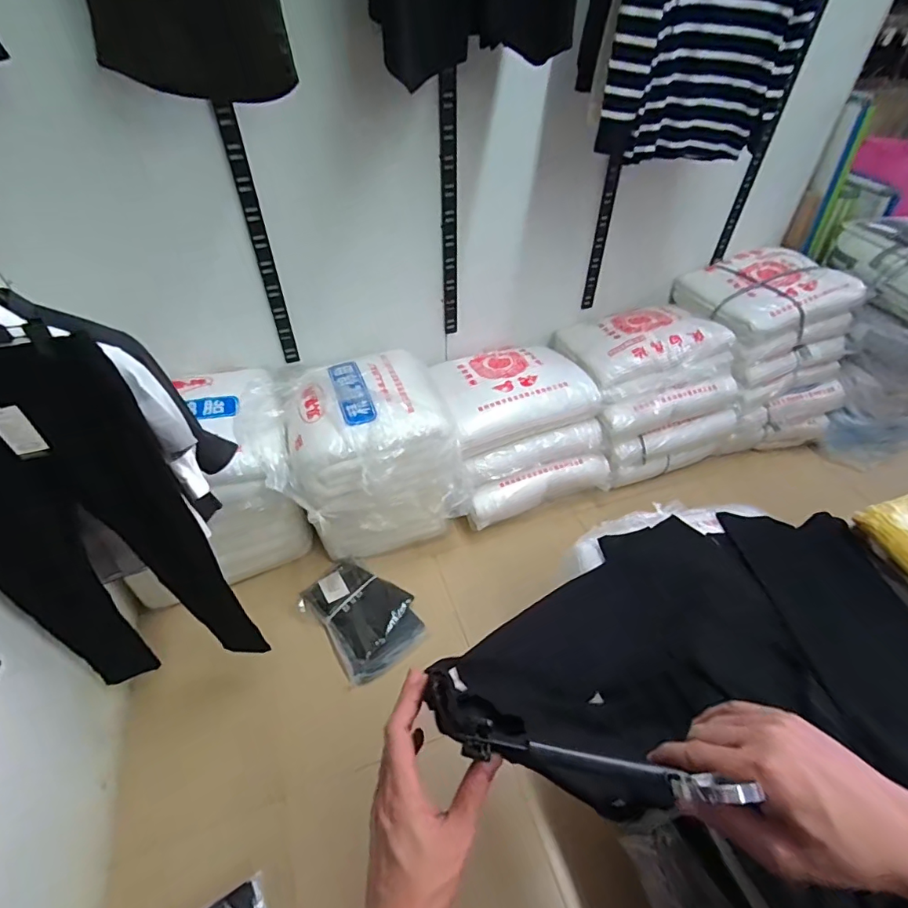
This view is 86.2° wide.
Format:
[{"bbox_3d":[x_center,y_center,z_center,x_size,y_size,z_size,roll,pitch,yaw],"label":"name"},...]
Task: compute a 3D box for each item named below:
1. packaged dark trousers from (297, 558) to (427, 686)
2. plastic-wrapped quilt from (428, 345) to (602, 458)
[{"bbox_3d":[-0.312,0.519,1.618,0.283,0.043,0.410,-31,53,-28],"label":"packaged dark trousers"},{"bbox_3d":[0.209,-0.245,1.828,0.585,0.170,0.412,-14,46,-14],"label":"plastic-wrapped quilt"}]

